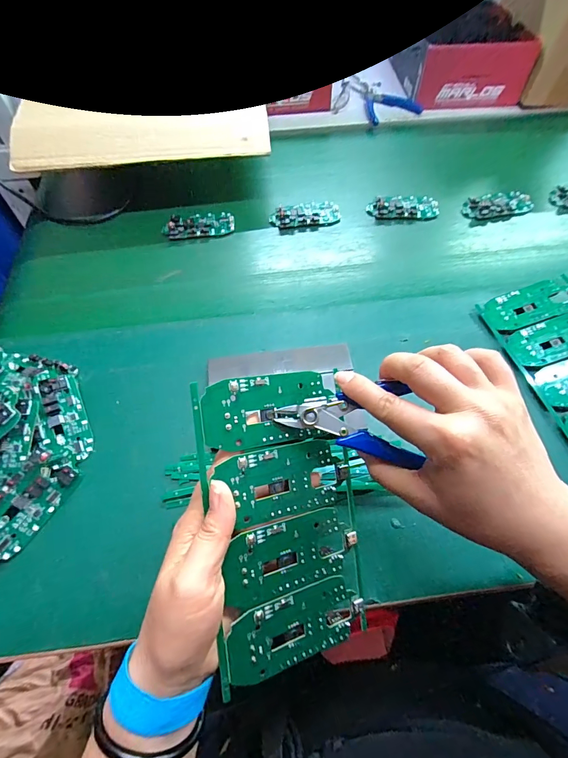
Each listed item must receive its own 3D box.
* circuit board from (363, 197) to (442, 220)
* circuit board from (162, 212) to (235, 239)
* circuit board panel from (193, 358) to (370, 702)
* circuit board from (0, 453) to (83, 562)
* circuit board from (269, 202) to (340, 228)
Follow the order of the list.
[{"bbox_3d":[0.170,-0.246,0.534,0.098,0.014,0.043,3,60,3],"label":"circuit board"},{"bbox_3d":[-0.119,-0.216,0.515,0.097,0.018,0.044,-10,60,-4],"label":"circuit board"},{"bbox_3d":[0.001,0.091,0.246,0.105,0.004,0.186,-6,89,-27],"label":"circuit board panel"},{"bbox_3d":[-0.224,0.109,0.321,0.044,0.023,0.085,42,63,-16],"label":"circuit board"},{"bbox_3d":[0.030,-0.232,0.526,0.098,0.012,0.044,-10,60,-4],"label":"circuit board"}]

